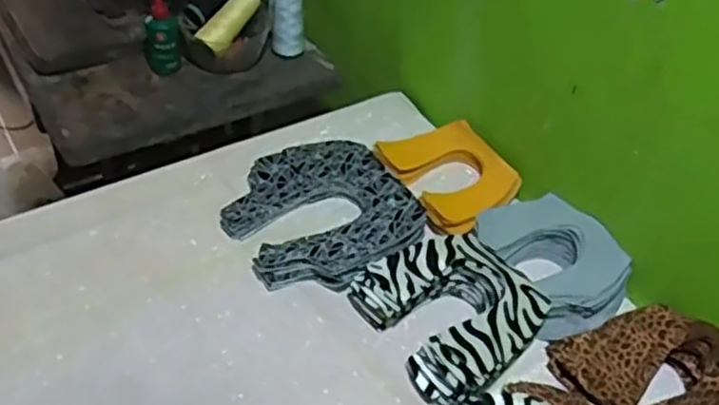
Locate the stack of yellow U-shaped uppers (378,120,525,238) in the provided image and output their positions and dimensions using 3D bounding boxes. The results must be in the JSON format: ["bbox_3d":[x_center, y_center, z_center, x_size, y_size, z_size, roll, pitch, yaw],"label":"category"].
[{"bbox_3d":[0.102,-0.037,0.857,0.124,0.024,0.159,-26,51,-26],"label":"stack of yellow U-shaped uppers"}]

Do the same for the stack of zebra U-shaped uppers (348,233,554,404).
[{"bbox_3d":[0.090,0.100,0.710,0.151,0.042,0.167,-27,52,-27],"label":"stack of zebra U-shaped uppers"}]

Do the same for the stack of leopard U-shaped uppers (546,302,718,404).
[{"bbox_3d":[0.271,0.155,0.664,0.136,0.045,0.157,-20,49,-22],"label":"stack of leopard U-shaped uppers"}]

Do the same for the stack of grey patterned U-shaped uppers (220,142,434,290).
[{"bbox_3d":[-0.040,0.013,0.802,0.185,0.031,0.196,-22,50,-24],"label":"stack of grey patterned U-shaped uppers"}]

